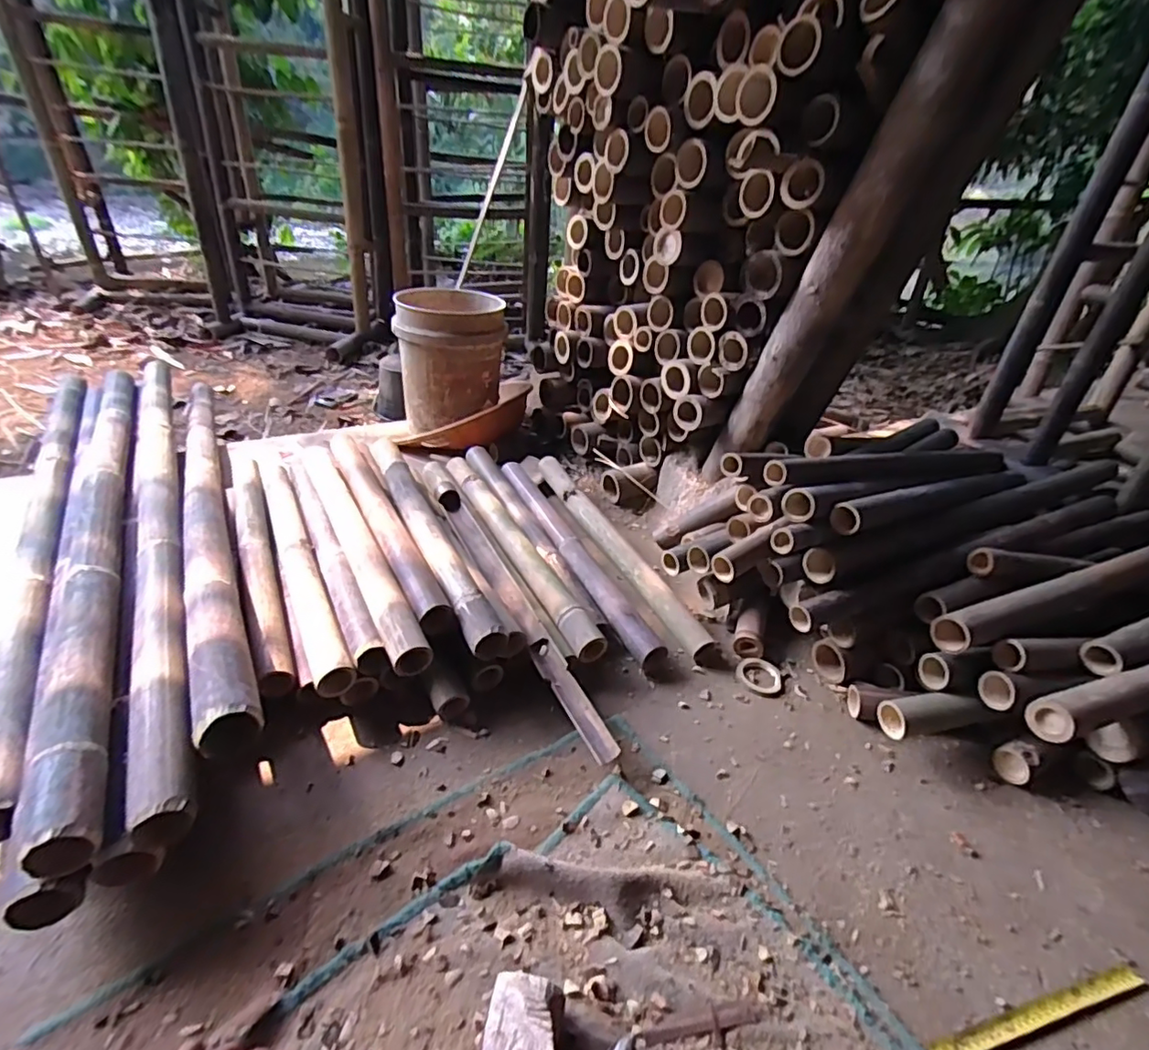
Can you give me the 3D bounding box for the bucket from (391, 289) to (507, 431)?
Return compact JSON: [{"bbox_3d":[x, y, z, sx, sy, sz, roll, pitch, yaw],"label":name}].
[{"bbox_3d":[-0.347,-0.476,1.673,0.283,0.304,0.296,-1,35,-11],"label":"bucket"}]

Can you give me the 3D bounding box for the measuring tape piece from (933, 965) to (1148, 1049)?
[{"bbox_3d":[0.511,0.534,0.645,0.295,0.004,0.024,-5,22,-16],"label":"measuring tape piece"}]

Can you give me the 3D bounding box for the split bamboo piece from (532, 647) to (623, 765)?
[{"bbox_3d":[0.001,0.264,0.880,0.037,0.031,0.210,-15,39,-27],"label":"split bamboo piece"}]

